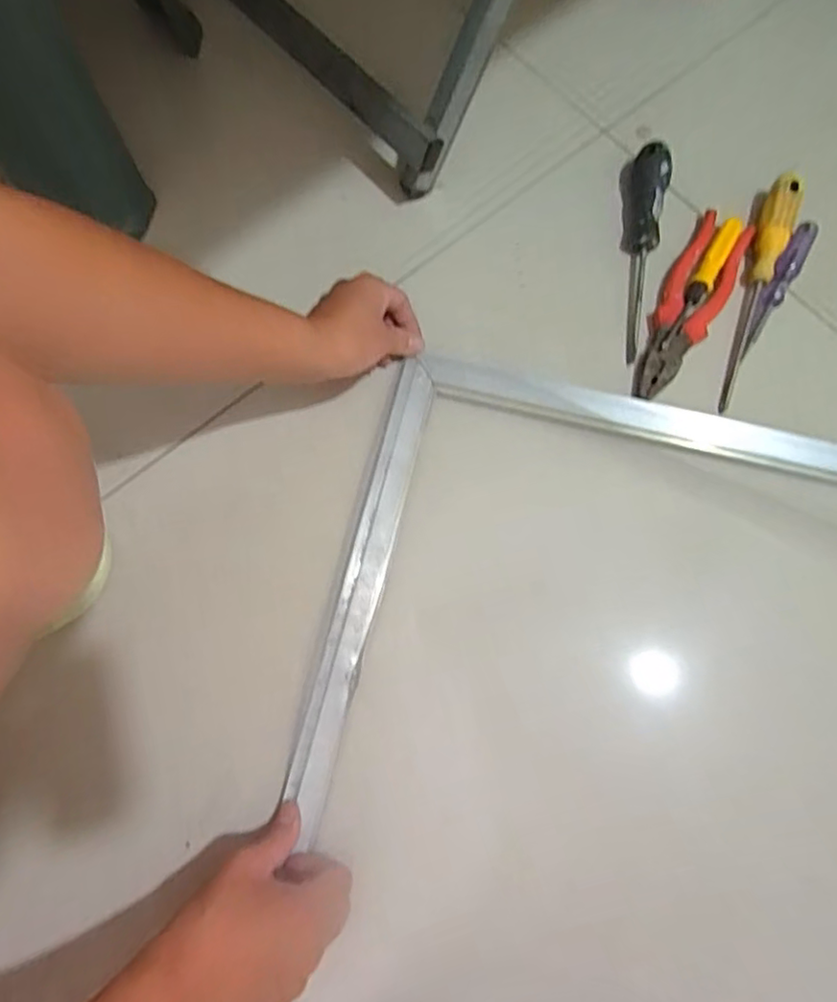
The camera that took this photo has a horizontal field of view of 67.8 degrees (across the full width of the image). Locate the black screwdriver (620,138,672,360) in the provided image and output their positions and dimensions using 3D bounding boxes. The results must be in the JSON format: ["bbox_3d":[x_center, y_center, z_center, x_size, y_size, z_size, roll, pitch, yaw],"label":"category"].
[{"bbox_3d":[0.188,-0.218,0.532,0.035,0.027,0.199,11,74,4],"label":"black screwdriver"}]

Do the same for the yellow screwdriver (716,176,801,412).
[{"bbox_3d":[0.285,-0.180,0.520,0.026,0.023,0.211,19,75,6],"label":"yellow screwdriver"}]

